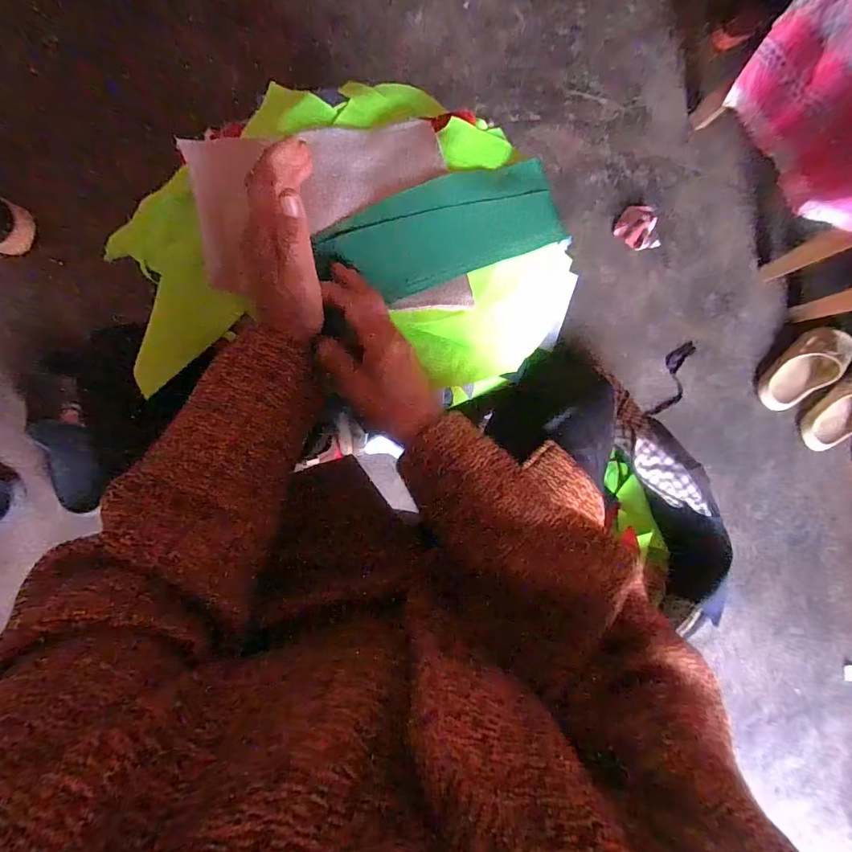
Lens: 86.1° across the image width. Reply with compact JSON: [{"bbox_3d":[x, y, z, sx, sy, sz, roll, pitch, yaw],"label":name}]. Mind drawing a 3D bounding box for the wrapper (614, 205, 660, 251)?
[{"bbox_3d":[0.421,-0.398,0.910,0.078,0.030,0.089,-3,88,-8],"label":"wrapper"}]

